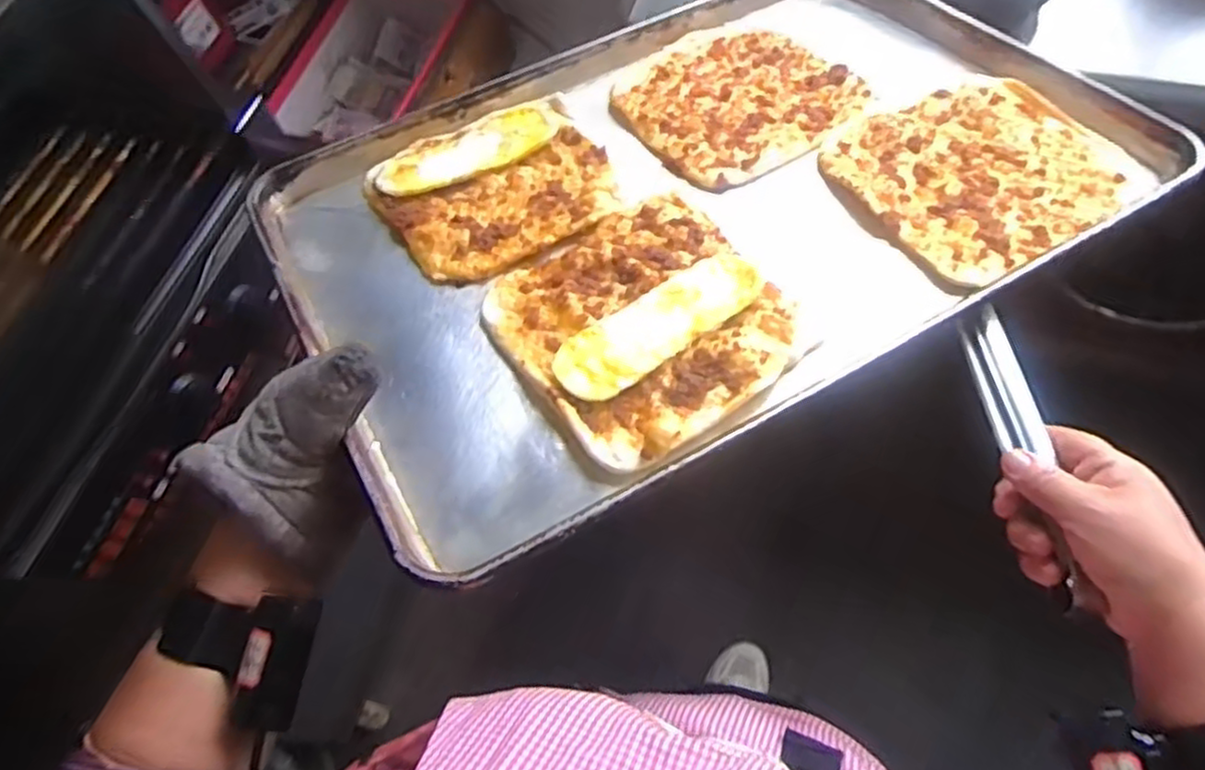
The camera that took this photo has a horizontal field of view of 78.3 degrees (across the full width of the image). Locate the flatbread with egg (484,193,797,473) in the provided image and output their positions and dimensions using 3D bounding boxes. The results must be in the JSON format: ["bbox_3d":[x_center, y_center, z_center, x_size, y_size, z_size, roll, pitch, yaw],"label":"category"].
[{"bbox_3d":[0.027,-0.044,0.483,0.166,0.027,0.178,-28,55,-19],"label":"flatbread with egg"}]

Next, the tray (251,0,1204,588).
[{"bbox_3d":[0.072,-0.153,0.553,0.591,0.030,0.408,-27,57,-12],"label":"tray"}]

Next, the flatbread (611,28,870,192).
[{"bbox_3d":[0.110,-0.239,0.619,0.182,0.015,0.183,-27,55,-18],"label":"flatbread"}]

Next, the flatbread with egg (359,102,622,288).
[{"bbox_3d":[-0.086,-0.163,0.575,0.172,0.019,0.181,-29,56,-20],"label":"flatbread with egg"}]

